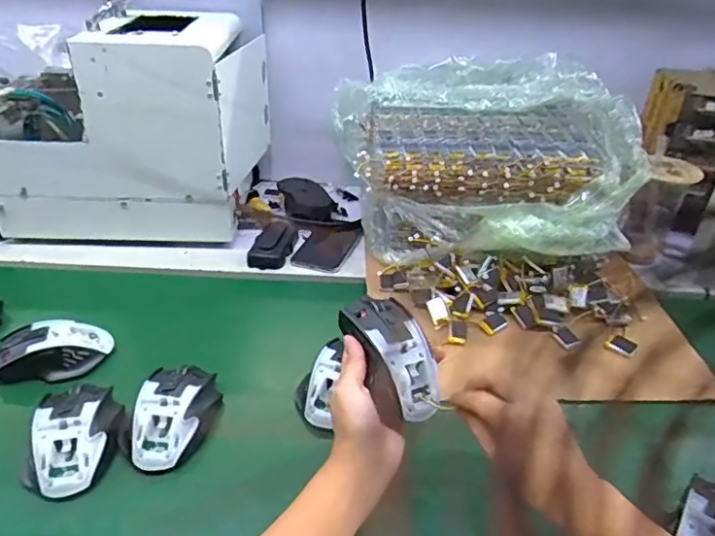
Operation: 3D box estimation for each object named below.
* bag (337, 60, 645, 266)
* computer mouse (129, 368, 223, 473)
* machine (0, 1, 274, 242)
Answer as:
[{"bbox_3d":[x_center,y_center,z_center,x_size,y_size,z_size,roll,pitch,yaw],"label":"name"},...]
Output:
[{"bbox_3d":[0.161,-0.146,0.777,0.383,0.182,0.313,5,34,3],"label":"bag"},{"bbox_3d":[-0.169,0.133,0.523,0.064,0.034,0.104,4,34,1],"label":"computer mouse"},{"bbox_3d":[-0.327,-0.208,0.795,0.369,0.257,0.213,2,34,-1],"label":"machine"}]

